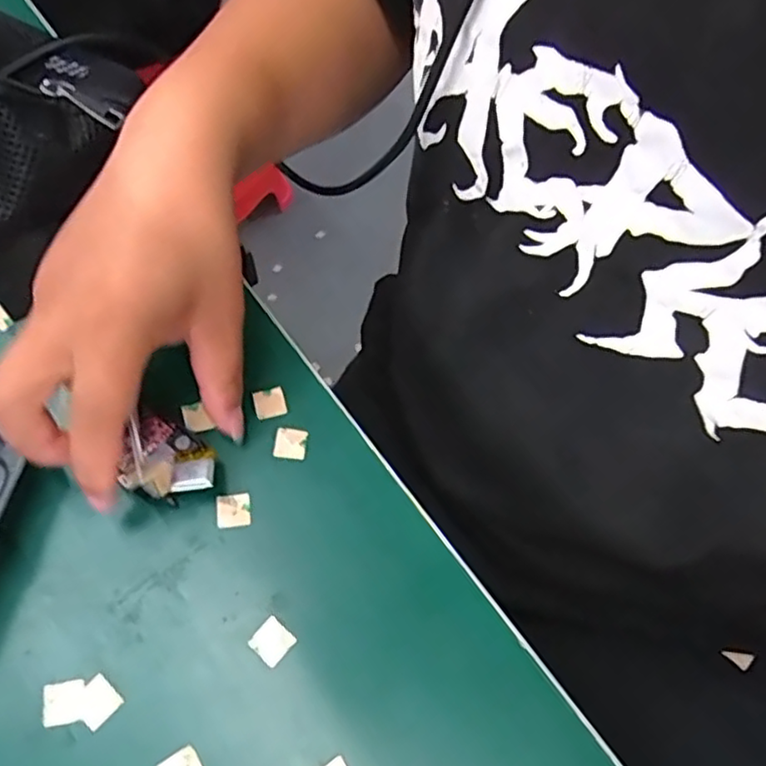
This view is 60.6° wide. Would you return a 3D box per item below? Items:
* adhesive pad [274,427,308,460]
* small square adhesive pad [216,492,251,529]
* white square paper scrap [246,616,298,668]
[{"bbox_3d":[-0.047,0.030,0.330,0.016,0.004,0.016,9,62,1],"label":"adhesive pad"},{"bbox_3d":[-0.071,0.060,0.312,0.016,0.004,0.017,-6,63,-7],"label":"small square adhesive pad"},{"bbox_3d":[-0.049,0.112,0.286,0.016,0.004,0.016,40,67,16],"label":"white square paper scrap"}]

